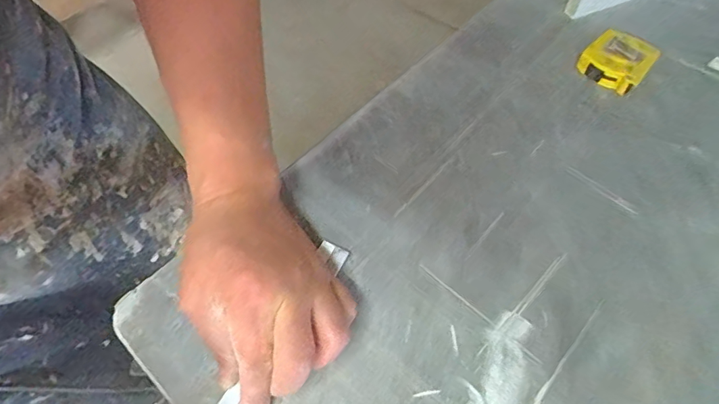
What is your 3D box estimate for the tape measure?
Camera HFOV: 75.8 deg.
[{"bbox_3d":[0.234,-0.128,0.424,0.051,0.031,0.056,-38,65,-21],"label":"tape measure"}]

